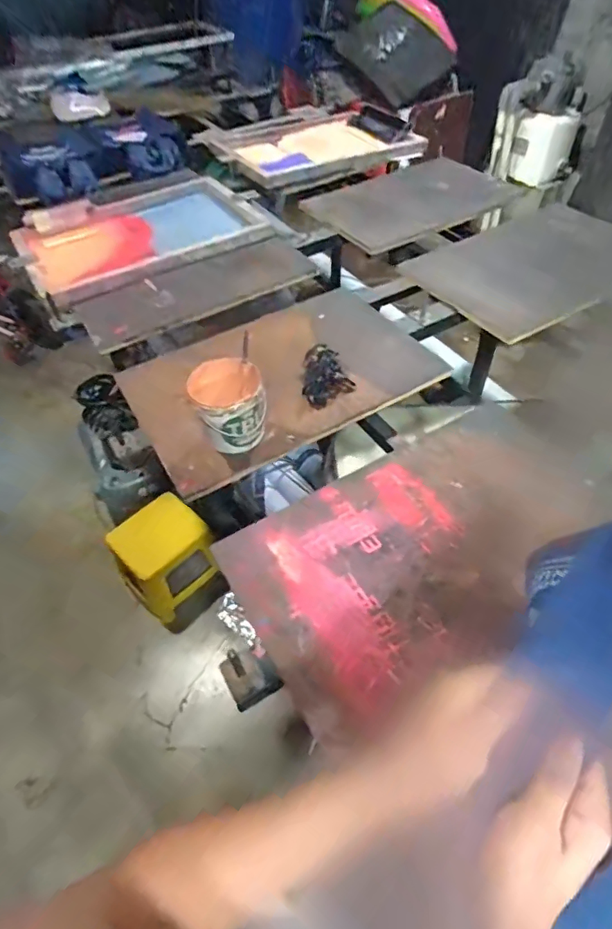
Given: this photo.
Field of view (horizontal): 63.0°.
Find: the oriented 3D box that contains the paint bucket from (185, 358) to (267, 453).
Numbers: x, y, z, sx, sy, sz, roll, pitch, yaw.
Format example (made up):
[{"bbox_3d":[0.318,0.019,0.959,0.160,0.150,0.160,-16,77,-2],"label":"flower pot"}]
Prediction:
[{"bbox_3d":[-0.135,-0.100,0.894,0.122,0.129,0.128,-20,50,-13],"label":"paint bucket"}]

